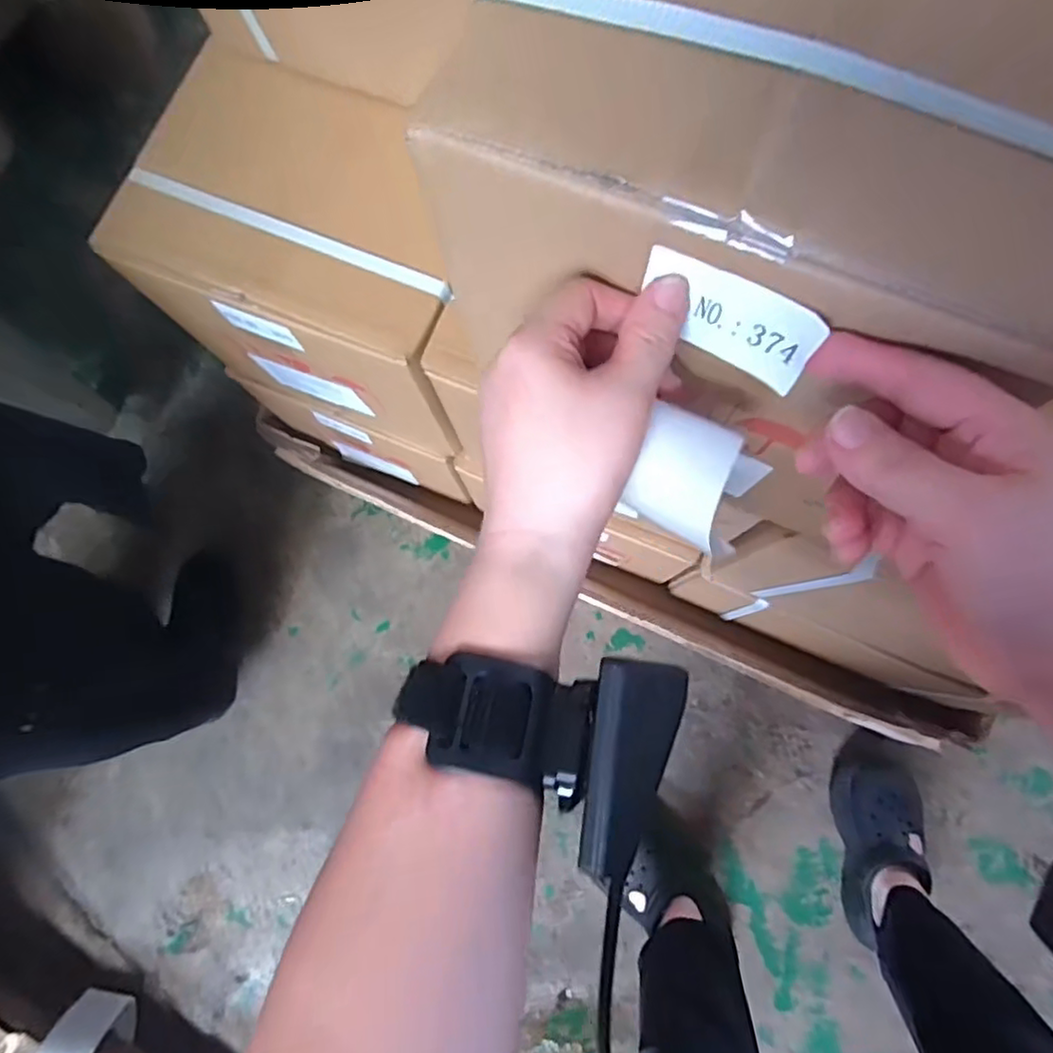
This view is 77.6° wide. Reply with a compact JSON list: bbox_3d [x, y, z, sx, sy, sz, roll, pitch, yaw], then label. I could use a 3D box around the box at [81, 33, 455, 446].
[{"bbox_3d":[-0.182,-0.246,0.629,0.289,0.216,0.214,22,82,5],"label":"box"}]

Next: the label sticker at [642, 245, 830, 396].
[{"bbox_3d":[0.076,-0.079,0.249,0.068,0.037,0.006,33,63,10],"label":"label sticker"}]

